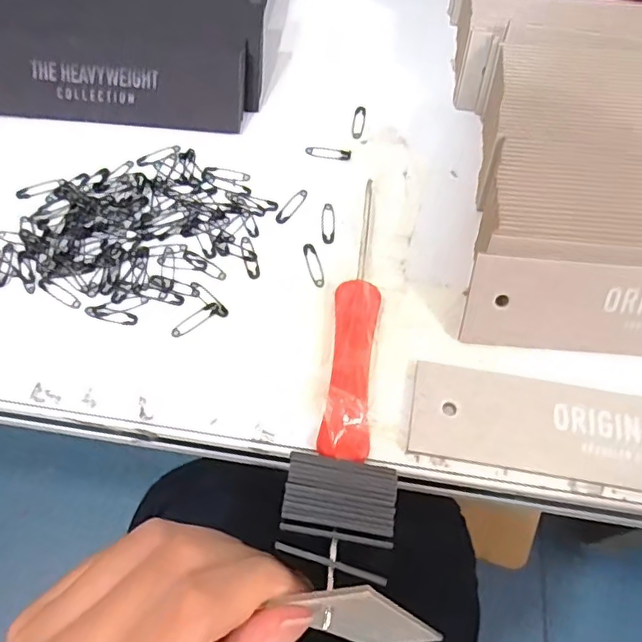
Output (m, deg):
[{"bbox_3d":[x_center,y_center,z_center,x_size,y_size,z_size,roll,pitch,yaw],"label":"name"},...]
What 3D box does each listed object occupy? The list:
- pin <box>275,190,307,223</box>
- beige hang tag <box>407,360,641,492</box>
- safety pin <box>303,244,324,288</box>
[{"bbox_3d":[-0.011,-0.046,0.226,0.005,0.004,0.018,30,64,14],"label":"pin"},{"bbox_3d":[0.092,0.037,0.184,0.124,0.004,0.031,9,61,3],"label":"beige hang tag"},{"bbox_3d":[-0.003,-0.022,0.213,0.005,0.004,0.019,-12,62,-8],"label":"safety pin"}]

